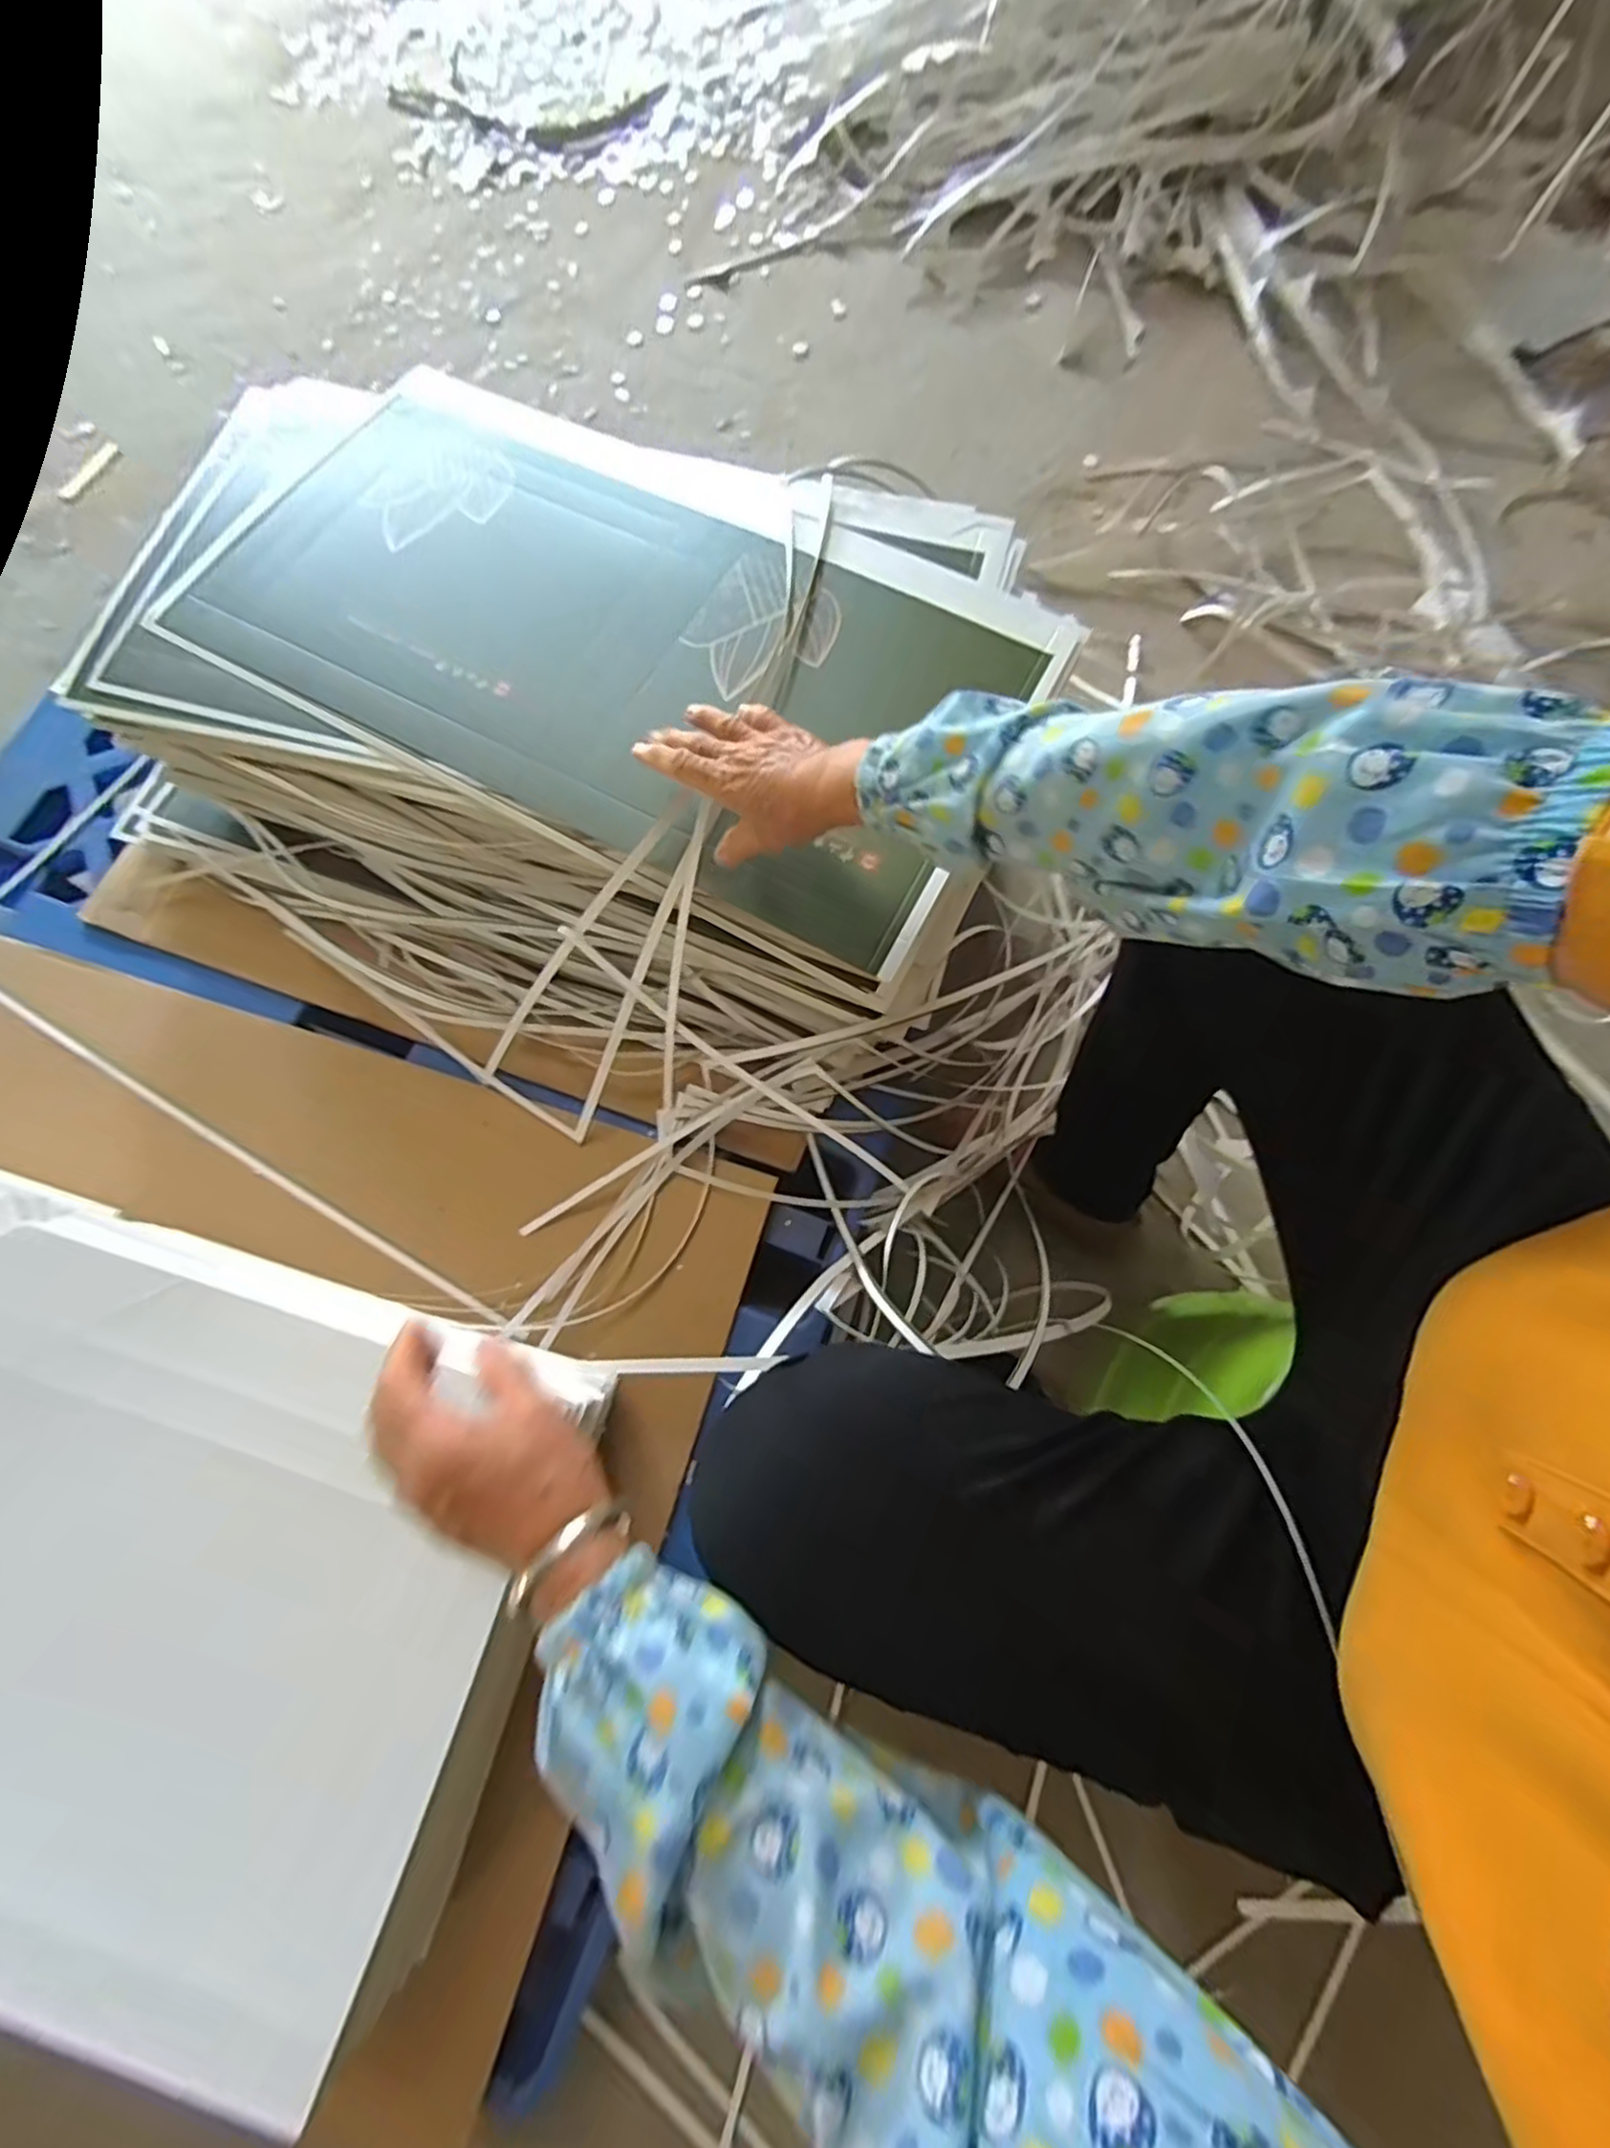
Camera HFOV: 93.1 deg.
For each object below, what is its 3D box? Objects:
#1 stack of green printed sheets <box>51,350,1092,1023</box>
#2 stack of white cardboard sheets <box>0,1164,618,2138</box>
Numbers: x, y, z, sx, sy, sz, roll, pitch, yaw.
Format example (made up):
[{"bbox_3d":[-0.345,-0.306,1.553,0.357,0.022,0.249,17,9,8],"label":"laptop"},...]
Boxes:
[{"bbox_3d":[-0.196,-0.384,0.662,0.771,0.069,0.438,20,75,7],"label":"stack of green printed sheets"},{"bbox_3d":[-0.505,0.290,0.515,0.642,0.178,0.357,17,74,6],"label":"stack of white cardboard sheets"}]

